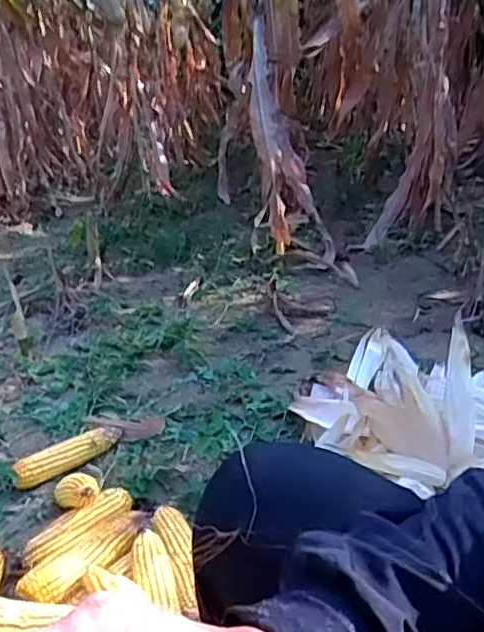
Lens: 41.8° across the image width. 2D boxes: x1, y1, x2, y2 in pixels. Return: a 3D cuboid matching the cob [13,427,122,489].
[{"bbox_3d":[-0.310,0.249,1.148,0.207,0.045,0.040,-23,31,-34],"label":"cob"}]

